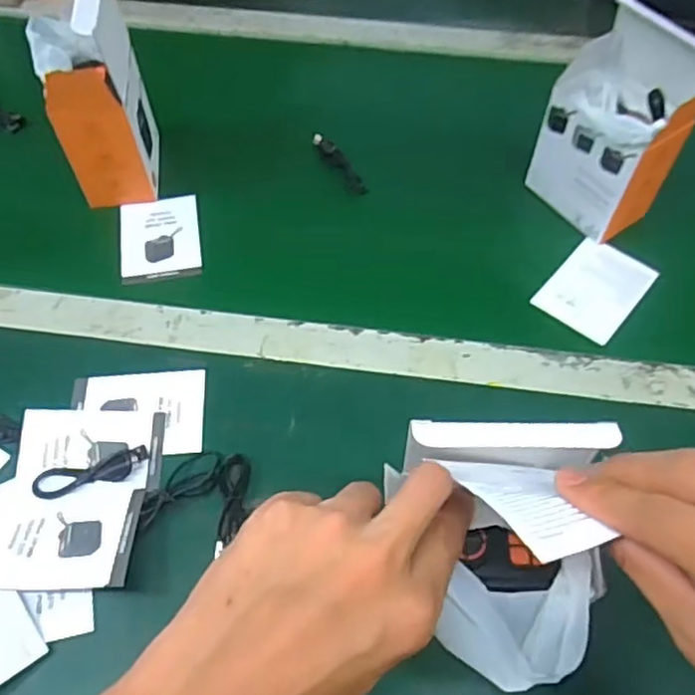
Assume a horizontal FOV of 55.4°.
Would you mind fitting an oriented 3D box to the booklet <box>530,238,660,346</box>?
[{"bbox_3d":[0.218,-0.052,0.582,0.073,0.005,0.098,34,67,25],"label":"booklet"}]

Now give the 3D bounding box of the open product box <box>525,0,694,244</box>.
[{"bbox_3d":[0.229,-0.190,0.567,0.068,0.169,0.114,-33,61,-19],"label":"open product box"}]

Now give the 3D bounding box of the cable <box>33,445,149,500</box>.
[{"bbox_3d":[-0.181,0.088,0.467,0.077,0.004,0.023,-15,57,-9],"label":"cable"}]

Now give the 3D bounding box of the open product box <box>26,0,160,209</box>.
[{"bbox_3d":[-0.221,-0.218,0.584,0.077,0.170,0.099,-12,57,-7],"label":"open product box"}]

